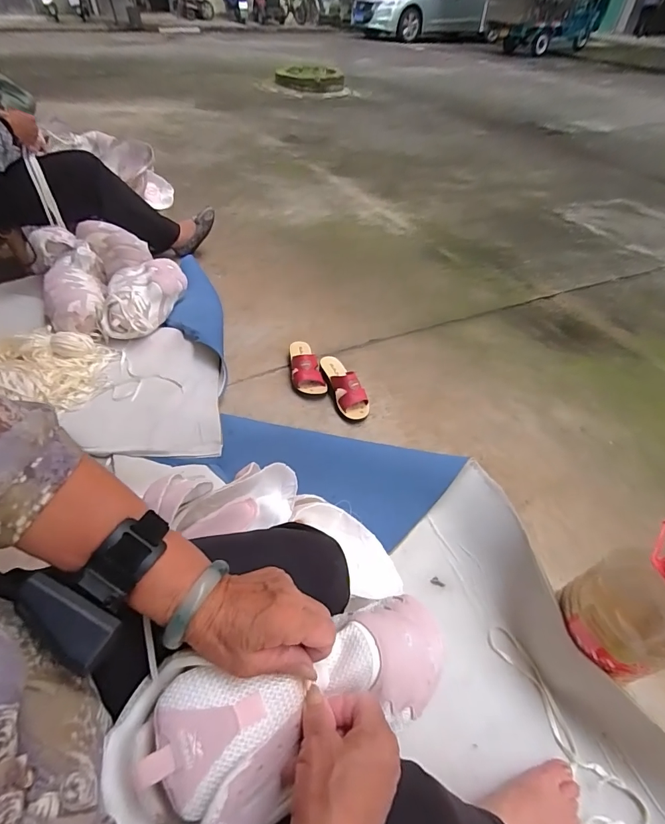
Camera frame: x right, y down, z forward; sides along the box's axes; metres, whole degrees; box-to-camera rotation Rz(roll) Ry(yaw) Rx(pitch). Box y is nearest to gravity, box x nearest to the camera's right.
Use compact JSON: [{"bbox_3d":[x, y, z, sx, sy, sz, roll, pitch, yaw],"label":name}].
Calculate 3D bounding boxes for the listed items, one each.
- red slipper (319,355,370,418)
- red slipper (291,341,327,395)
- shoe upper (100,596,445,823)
[{"bbox_3d":[0.035,-0.078,1.124,0.080,0.078,0.212,-12,48,-17],"label":"red slipper"},{"bbox_3d":[-0.085,-0.146,1.182,0.082,0.081,0.216,-9,47,-14],"label":"red slipper"},{"bbox_3d":[-0.022,0.223,0.314,0.265,0.052,0.108,-10,47,-22],"label":"shoe upper"}]

